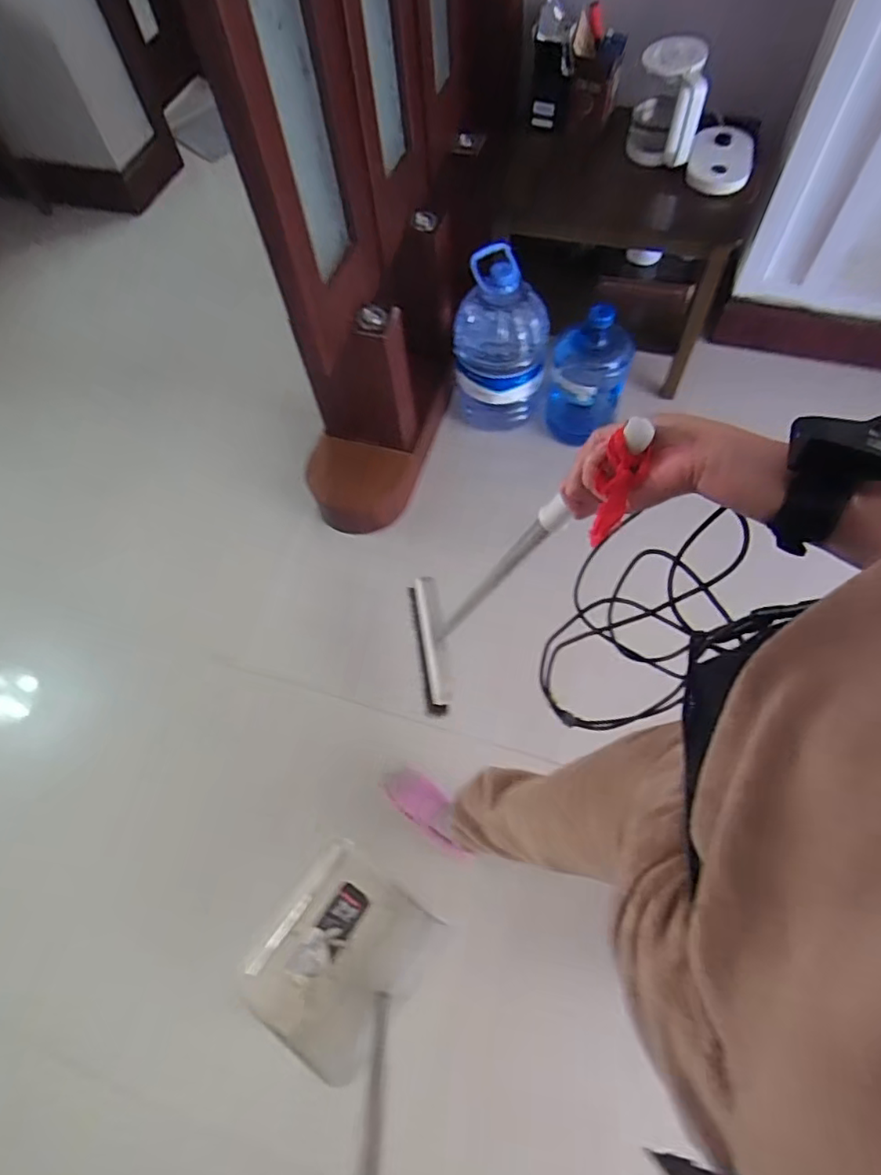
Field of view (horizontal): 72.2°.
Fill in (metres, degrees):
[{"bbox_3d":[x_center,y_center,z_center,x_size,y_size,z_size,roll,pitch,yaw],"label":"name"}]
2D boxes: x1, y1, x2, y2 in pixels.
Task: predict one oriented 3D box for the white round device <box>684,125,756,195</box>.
[{"bbox_3d":[0.651,-0.991,1.401,0.144,0.064,0.199,18,66,12],"label":"white round device"}]

